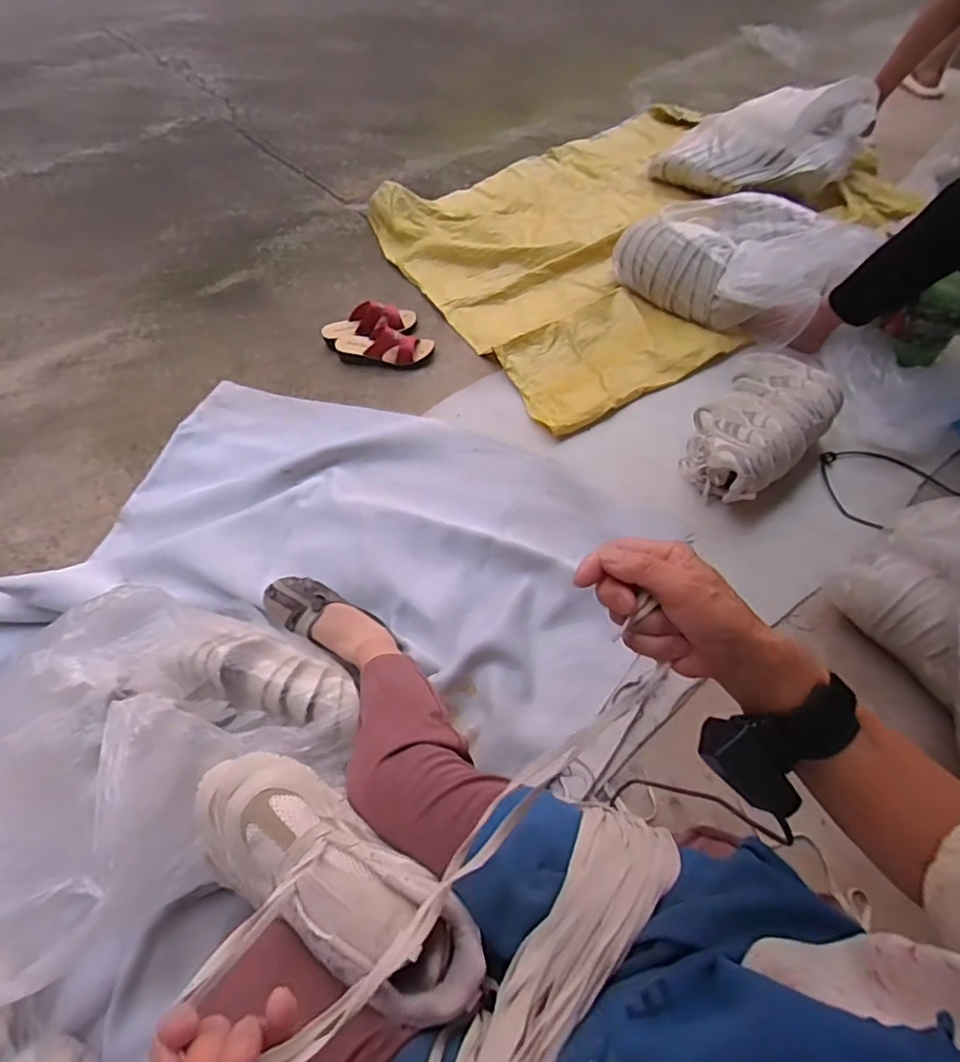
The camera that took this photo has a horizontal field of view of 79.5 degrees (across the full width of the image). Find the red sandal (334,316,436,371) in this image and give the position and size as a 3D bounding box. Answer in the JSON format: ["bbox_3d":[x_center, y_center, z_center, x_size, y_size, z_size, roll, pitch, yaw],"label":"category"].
[{"bbox_3d":[-0.222,-0.448,1.352,0.227,0.073,0.110,9,57,9],"label":"red sandal"}]

